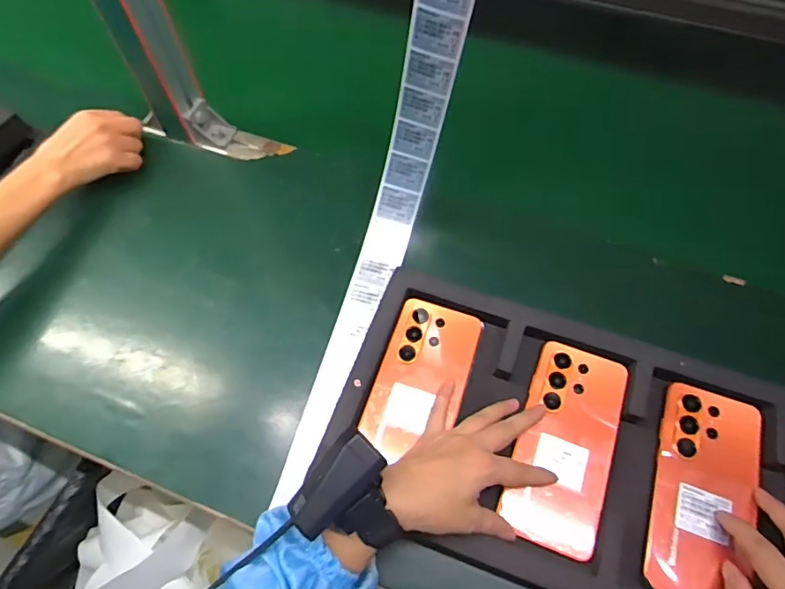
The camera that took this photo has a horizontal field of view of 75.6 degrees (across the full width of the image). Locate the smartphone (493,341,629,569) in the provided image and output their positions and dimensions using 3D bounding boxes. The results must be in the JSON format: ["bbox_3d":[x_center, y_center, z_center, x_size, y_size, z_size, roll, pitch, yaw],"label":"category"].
[{"bbox_3d":[0.150,0.127,0.433,0.078,0.010,0.169,16,66,9],"label":"smartphone"}]

